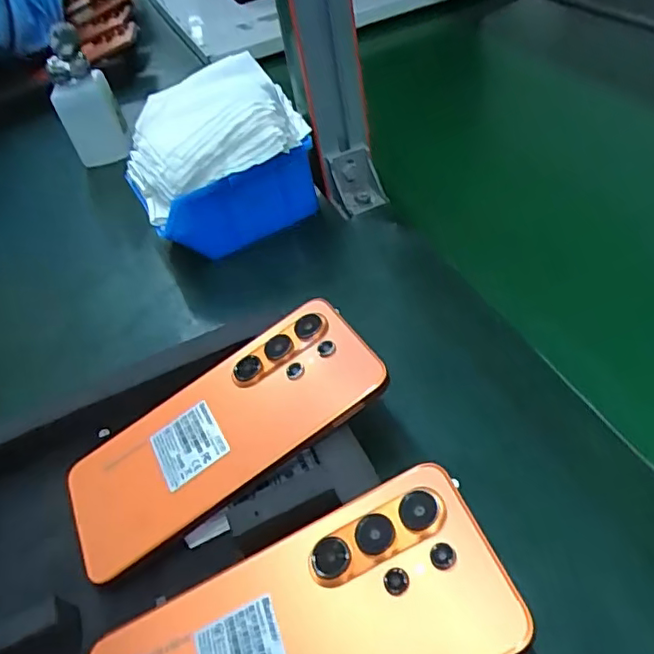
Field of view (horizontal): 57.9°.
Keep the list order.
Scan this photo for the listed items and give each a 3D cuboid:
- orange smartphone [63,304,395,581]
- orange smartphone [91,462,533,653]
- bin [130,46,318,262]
[{"bbox_3d":[-0.054,0.052,0.302,0.167,0.010,0.076,-34,44,-3],"label":"orange smartphone"},{"bbox_3d":[-0.014,0.118,0.222,0.163,0.008,0.075,-28,42,1],"label":"orange smartphone"},{"bbox_3d":[-0.085,-0.125,0.462,0.136,0.106,0.107,-20,44,-8],"label":"bin"}]

